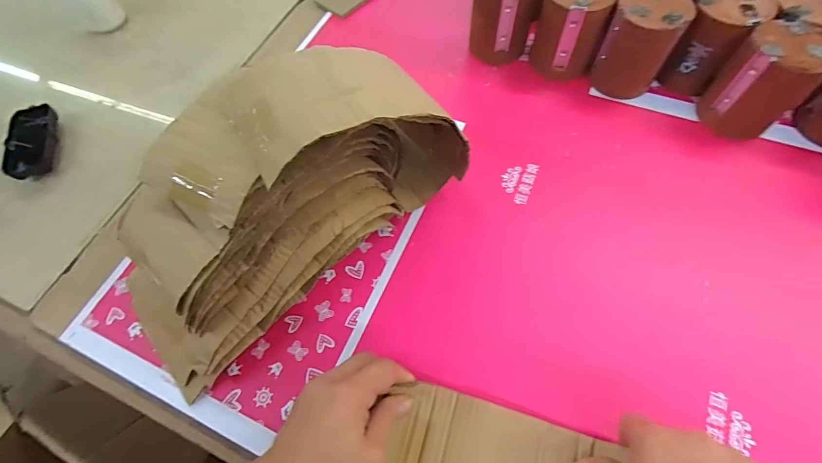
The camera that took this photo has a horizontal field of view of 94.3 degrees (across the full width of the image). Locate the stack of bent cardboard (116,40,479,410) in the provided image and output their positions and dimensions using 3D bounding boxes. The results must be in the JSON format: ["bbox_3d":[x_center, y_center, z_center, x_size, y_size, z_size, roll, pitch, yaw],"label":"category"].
[{"bbox_3d":[-0.129,-0.038,0.356,0.347,0.171,0.167,-39,67,-16],"label":"stack of bent cardboard"}]

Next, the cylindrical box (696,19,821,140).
[{"bbox_3d":[0.401,-0.171,0.431,0.094,0.103,0.082,-35,66,-14],"label":"cylindrical box"}]

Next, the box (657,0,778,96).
[{"bbox_3d":[0.357,-0.228,0.462,0.071,0.108,0.076,27,67,16],"label":"box"}]

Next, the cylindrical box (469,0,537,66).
[{"bbox_3d":[0.121,-0.291,0.508,0.076,0.105,0.073,-1,63,2],"label":"cylindrical box"}]

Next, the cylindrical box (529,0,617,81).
[{"bbox_3d":[0.202,-0.257,0.486,0.079,0.106,0.077,19,65,12],"label":"cylindrical box"}]

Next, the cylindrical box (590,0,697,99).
[{"bbox_3d":[0.276,-0.227,0.467,0.076,0.107,0.071,26,67,15],"label":"cylindrical box"}]

